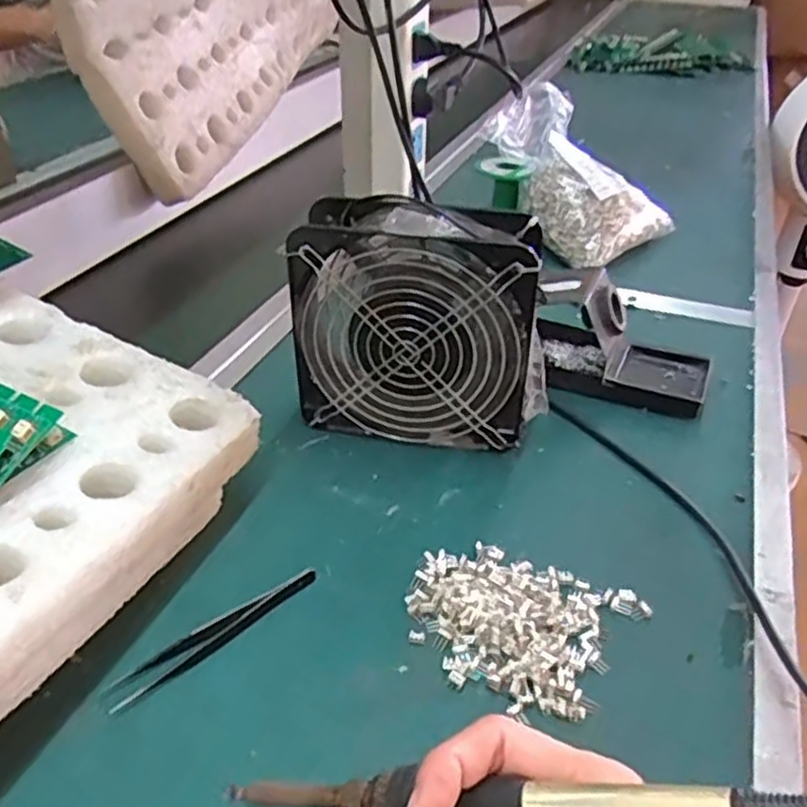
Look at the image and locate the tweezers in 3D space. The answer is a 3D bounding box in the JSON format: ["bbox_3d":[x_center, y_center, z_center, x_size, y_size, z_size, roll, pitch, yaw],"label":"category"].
[{"bbox_3d":[-0.094,0.116,0.378,0.115,0.007,0.017,-27,47,-32],"label":"tweezers"}]

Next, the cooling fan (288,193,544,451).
[{"bbox_3d":[0.011,-0.052,0.480,0.157,0.149,0.059,9,38,7],"label":"cooling fan"}]

